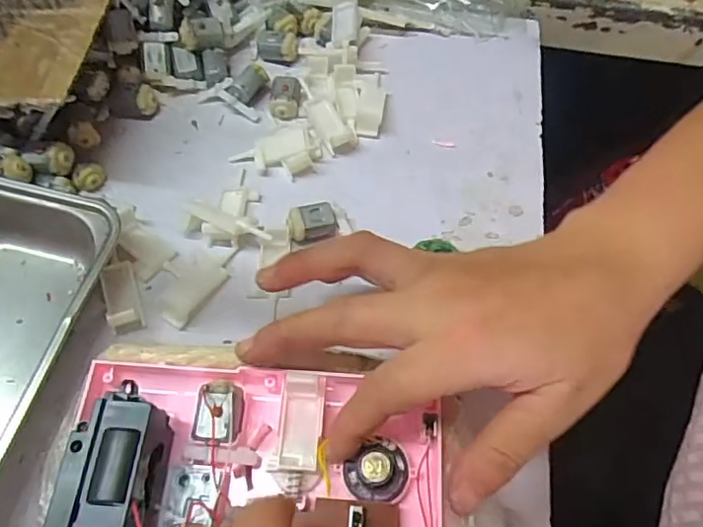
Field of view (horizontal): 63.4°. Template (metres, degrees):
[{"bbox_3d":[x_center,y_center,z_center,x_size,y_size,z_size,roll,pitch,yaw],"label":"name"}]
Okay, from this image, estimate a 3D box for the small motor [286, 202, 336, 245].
[{"bbox_3d":[-0.024,-0.023,0.340,0.028,0.016,0.019,-9,62,-7],"label":"small motor"}]

